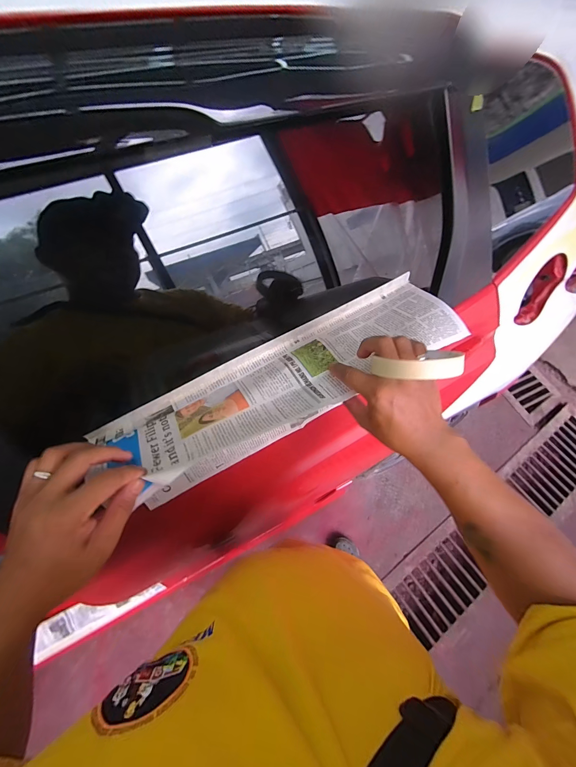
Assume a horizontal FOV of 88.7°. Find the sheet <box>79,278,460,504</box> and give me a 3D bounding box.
[{"bbox_3d":[0.016,-0.015,0.394,0.486,0.018,0.142,-28,49,-13],"label":"sheet"}]

